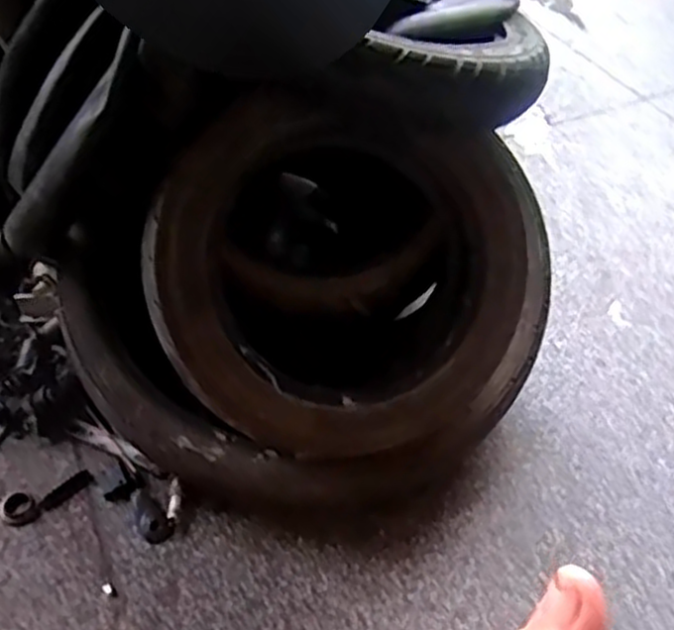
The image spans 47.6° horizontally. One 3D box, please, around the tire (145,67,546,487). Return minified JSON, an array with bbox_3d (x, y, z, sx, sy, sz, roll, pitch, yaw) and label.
[{"bbox_3d":[0.032,-0.021,0.756,0.434,0.375,0.144,9,9,-16],"label":"tire"}]

